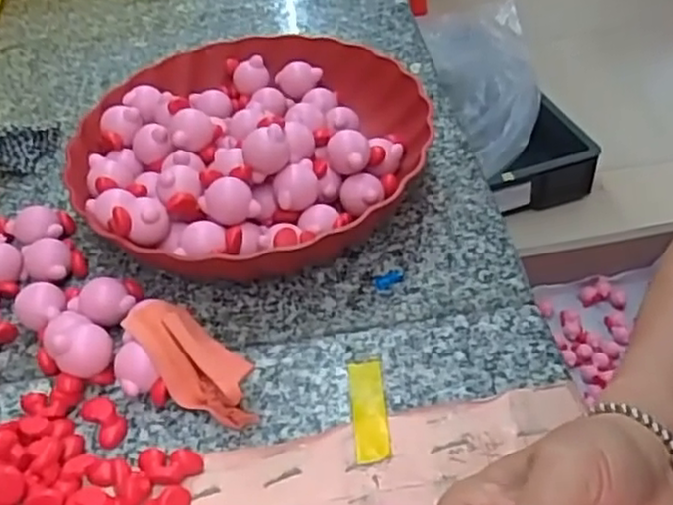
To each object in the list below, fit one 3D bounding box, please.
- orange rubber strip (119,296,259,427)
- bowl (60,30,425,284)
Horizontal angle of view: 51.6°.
[{"bbox_3d":[-0.077,0.059,0.373,0.087,0.029,0.034,33,57,32],"label":"orange rubber strip"},{"bbox_3d":[-0.063,-0.072,0.482,0.223,0.063,0.240,-3,46,4],"label":"bowl"}]

